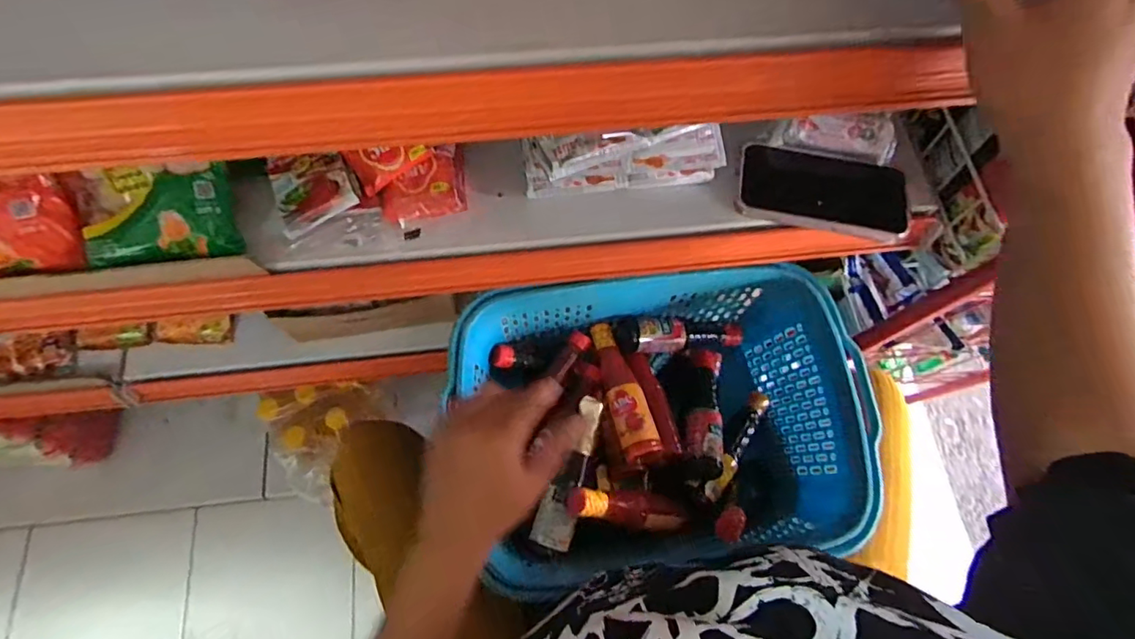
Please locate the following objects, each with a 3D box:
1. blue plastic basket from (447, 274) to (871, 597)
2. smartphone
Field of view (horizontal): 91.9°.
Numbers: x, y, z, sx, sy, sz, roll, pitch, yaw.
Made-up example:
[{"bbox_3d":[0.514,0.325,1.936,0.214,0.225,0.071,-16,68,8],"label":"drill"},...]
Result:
[{"bbox_3d":[0.092,0.110,0.585,0.378,0.173,0.270,-8,70,-5],"label":"blue plastic basket"},{"bbox_3d":[0.227,-0.115,0.488,0.146,0.016,0.069,12,82,9],"label":"smartphone"}]

